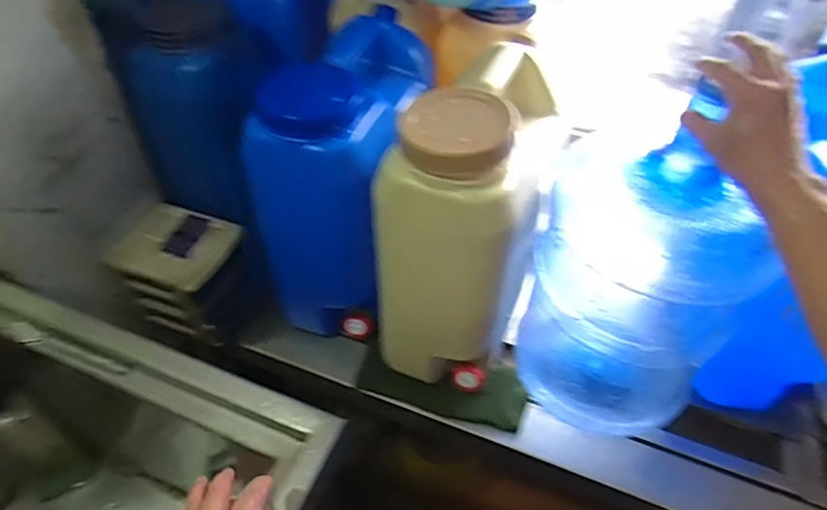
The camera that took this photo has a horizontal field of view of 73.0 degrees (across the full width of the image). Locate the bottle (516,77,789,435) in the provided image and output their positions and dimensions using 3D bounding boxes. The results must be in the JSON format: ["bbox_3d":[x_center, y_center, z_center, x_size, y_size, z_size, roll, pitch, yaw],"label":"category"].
[{"bbox_3d":[0.270,0.008,0.686,0.224,0.455,0.240,1,47,-1],"label":"bottle"}]

